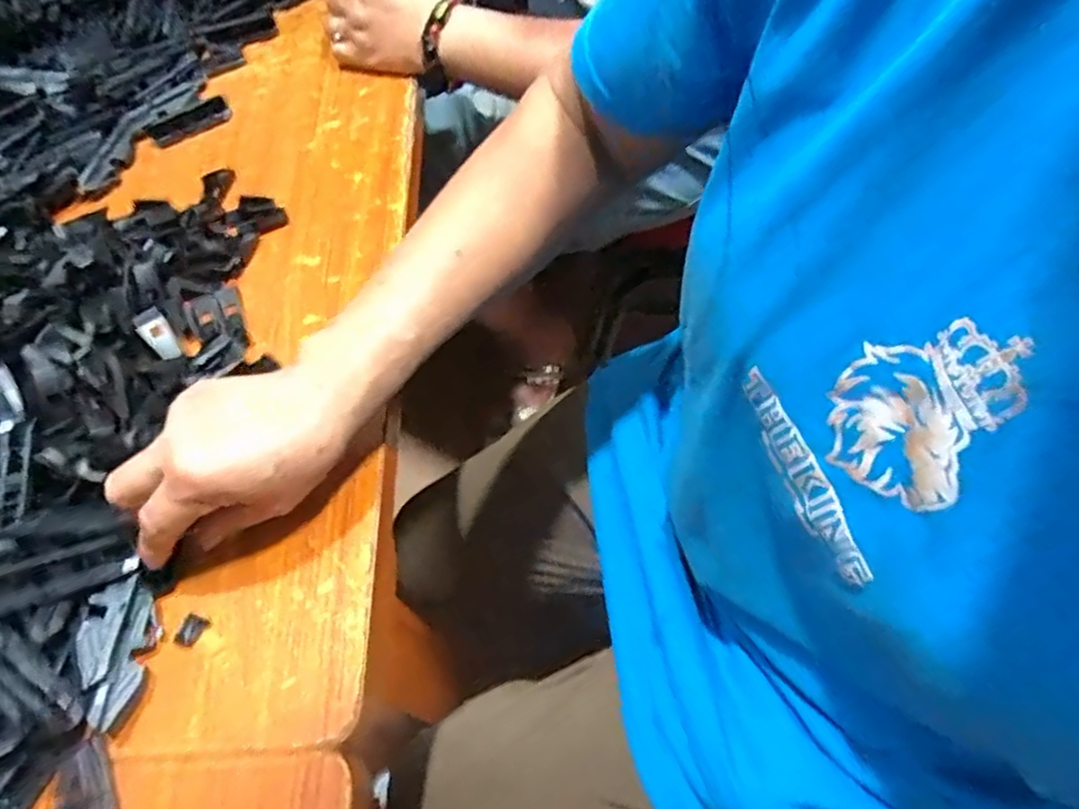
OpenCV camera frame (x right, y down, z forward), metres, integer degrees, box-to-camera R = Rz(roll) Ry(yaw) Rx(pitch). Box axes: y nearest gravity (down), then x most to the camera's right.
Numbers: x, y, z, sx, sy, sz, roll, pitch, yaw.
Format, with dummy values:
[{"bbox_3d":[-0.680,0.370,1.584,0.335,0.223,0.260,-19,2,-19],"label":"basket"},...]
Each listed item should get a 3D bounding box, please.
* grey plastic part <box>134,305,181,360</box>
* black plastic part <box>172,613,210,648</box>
[{"bbox_3d":[-0.266,-0.049,0.468,0.018,0.006,0.042,-32,82,-19],"label":"grey plastic part"},{"bbox_3d":[-0.195,0.126,0.374,0.015,0.004,0.018,22,65,17],"label":"black plastic part"}]

